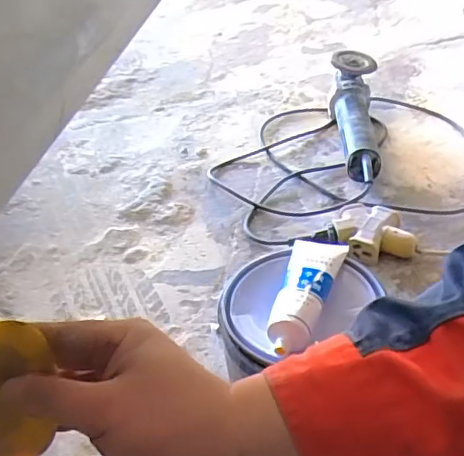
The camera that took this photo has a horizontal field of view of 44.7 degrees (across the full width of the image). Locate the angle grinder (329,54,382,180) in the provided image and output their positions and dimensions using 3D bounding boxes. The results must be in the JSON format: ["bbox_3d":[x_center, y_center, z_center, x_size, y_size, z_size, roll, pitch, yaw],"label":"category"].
[{"bbox_3d":[0.220,-0.193,0.986,0.085,0.073,0.329,-2,54,7],"label":"angle grinder"}]

